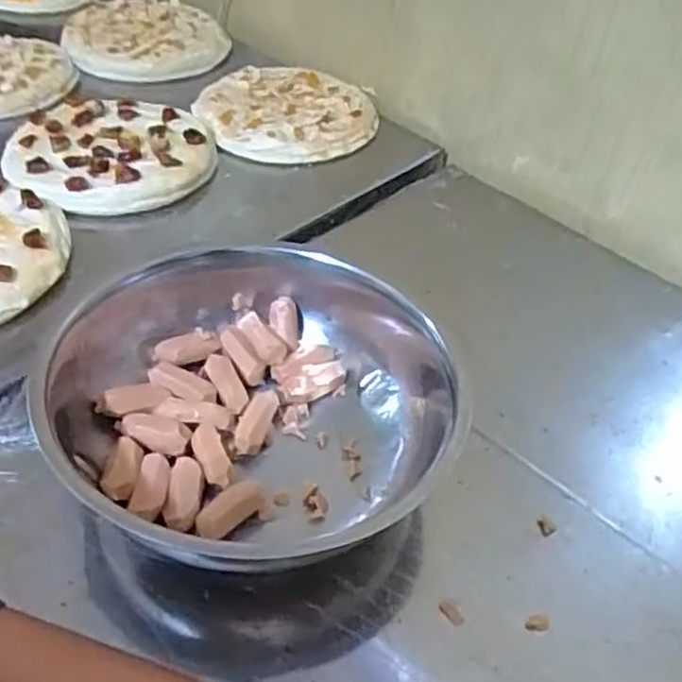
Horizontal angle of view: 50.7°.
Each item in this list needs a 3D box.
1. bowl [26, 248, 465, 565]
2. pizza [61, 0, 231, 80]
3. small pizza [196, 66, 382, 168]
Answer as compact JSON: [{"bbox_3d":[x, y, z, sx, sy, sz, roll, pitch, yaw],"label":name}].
[{"bbox_3d":[-0.071,0.029,0.482,0.245,0.082,0.254,4,44,-4],"label":"bowl"},{"bbox_3d":[-0.255,-0.397,0.928,0.193,0.033,0.208,4,44,-4],"label":"pizza"},{"bbox_3d":[-0.059,-0.256,0.801,0.184,0.030,0.175,4,44,-4],"label":"small pizza"}]

